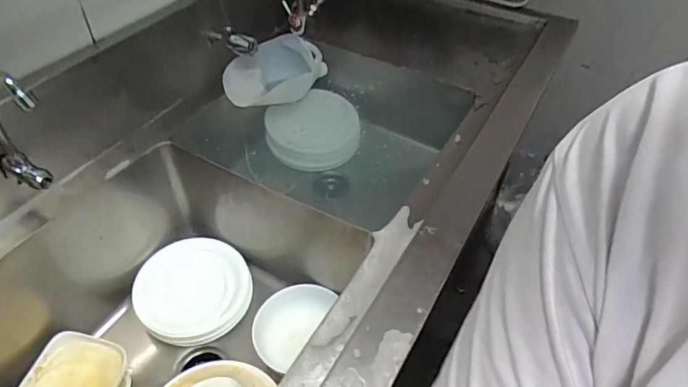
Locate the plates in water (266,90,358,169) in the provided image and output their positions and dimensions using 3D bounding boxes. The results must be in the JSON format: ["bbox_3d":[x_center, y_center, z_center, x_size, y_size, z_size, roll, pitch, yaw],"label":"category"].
[{"bbox_3d":[-0.070,-0.157,1.142,0.210,0.120,0.198,2,47,-2],"label":"plates in water"}]

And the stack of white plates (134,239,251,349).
[{"bbox_3d":[-0.314,0.198,1.007,0.230,0.065,0.218,-7,48,-10],"label":"stack of white plates"}]

